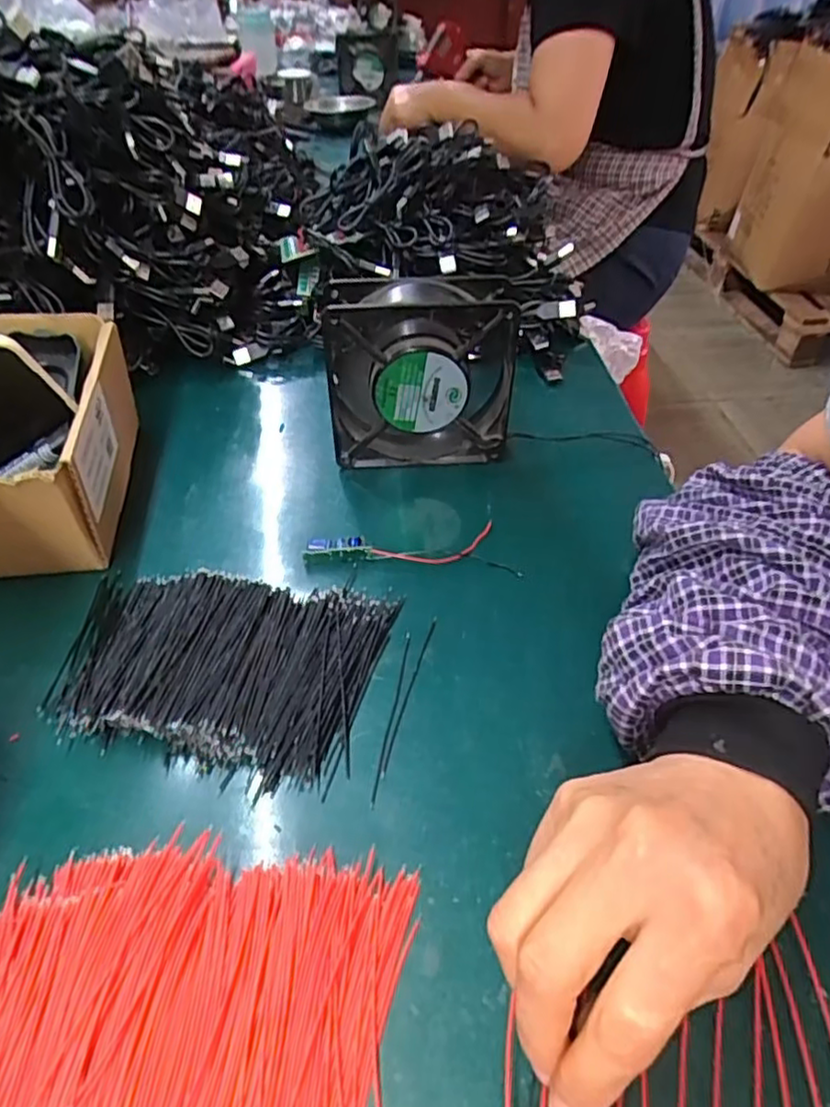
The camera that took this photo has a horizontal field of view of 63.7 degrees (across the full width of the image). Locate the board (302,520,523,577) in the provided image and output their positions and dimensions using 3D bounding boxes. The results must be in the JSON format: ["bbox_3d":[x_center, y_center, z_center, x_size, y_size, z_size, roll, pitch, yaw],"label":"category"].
[{"bbox_3d":[-0.002,-0.009,0.421,0.131,0.008,0.042,2,44,2],"label":"board"}]

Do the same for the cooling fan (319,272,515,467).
[{"bbox_3d":[0.003,-0.120,0.452,0.118,0.120,0.044,0,44,-1],"label":"cooling fan"}]

